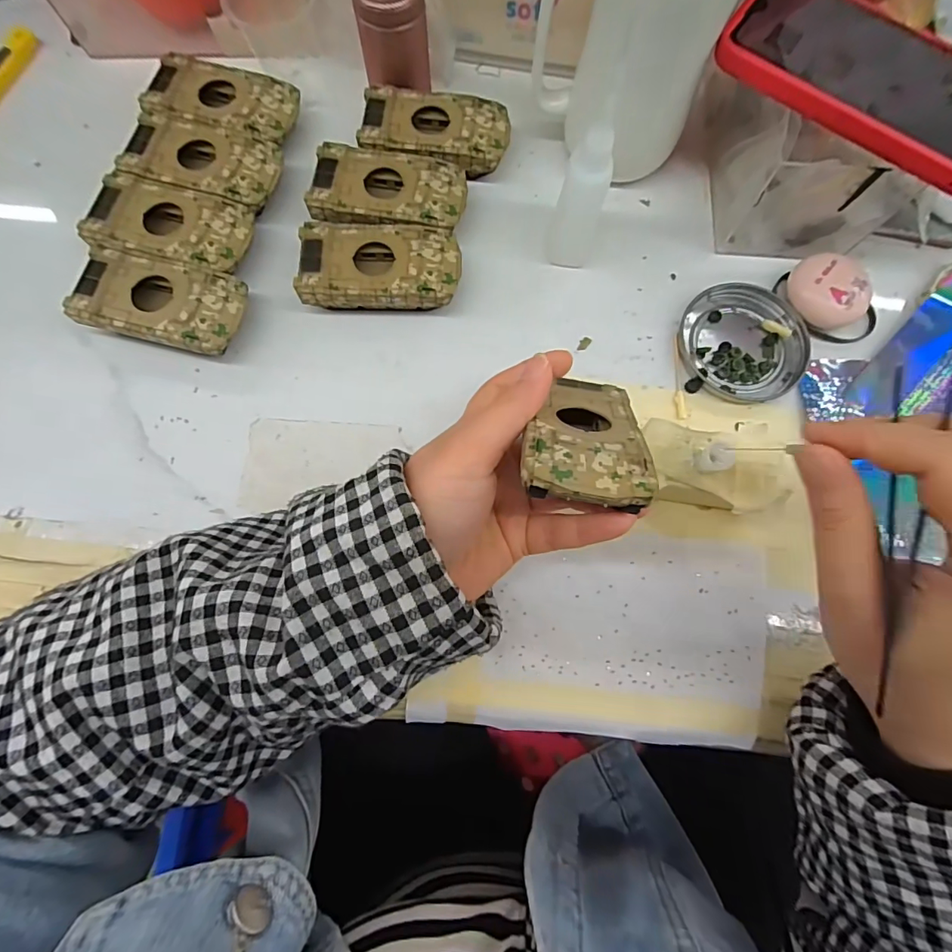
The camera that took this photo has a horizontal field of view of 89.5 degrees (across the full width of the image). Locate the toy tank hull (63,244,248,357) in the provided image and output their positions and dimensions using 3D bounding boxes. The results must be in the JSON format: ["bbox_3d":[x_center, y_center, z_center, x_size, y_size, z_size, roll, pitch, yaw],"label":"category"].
[{"bbox_3d":[-0.187,-0.102,0.292,0.093,0.026,0.050,13,77,2],"label":"toy tank hull"}]

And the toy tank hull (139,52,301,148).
[{"bbox_3d":[-0.170,-0.251,0.331,0.095,0.025,0.054,12,77,2],"label":"toy tank hull"}]

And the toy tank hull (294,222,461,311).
[{"bbox_3d":[-0.059,-0.127,0.302,0.094,0.029,0.053,3,77,0],"label":"toy tank hull"}]

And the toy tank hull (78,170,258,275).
[{"bbox_3d":[-0.189,-0.154,0.305,0.093,0.025,0.051,14,77,2],"label":"toy tank hull"}]

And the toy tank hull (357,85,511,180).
[{"bbox_3d":[-0.027,-0.231,0.328,0.095,0.026,0.053,8,77,1],"label":"toy tank hull"}]

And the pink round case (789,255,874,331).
[{"bbox_3d":[0.221,-0.114,0.303,0.043,0.022,0.040,13,77,2],"label":"pink round case"}]

